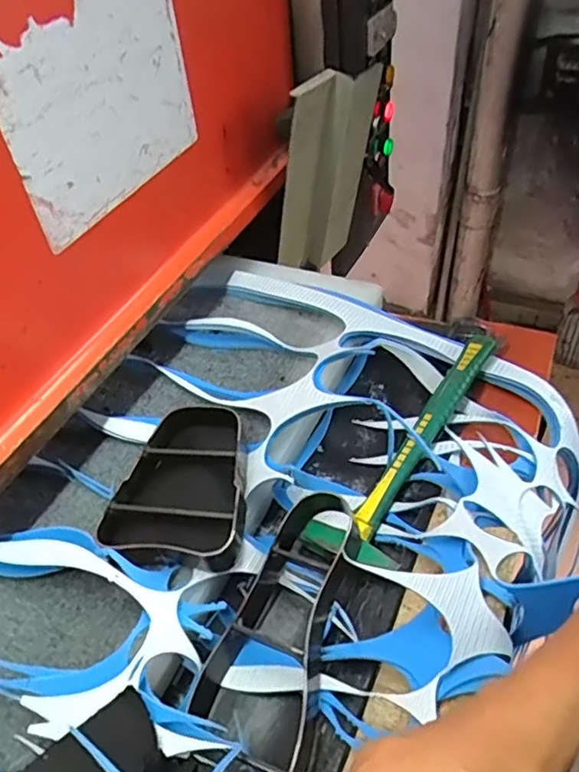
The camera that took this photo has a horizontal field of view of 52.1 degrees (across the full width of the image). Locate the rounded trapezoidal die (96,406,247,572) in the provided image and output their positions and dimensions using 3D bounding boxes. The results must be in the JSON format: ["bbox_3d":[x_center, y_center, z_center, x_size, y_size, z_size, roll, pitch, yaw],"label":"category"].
[{"bbox_3d":[-0.093,0.085,0.531,0.115,0.031,0.151,4,44,10],"label":"rounded trapezoidal die"}]

